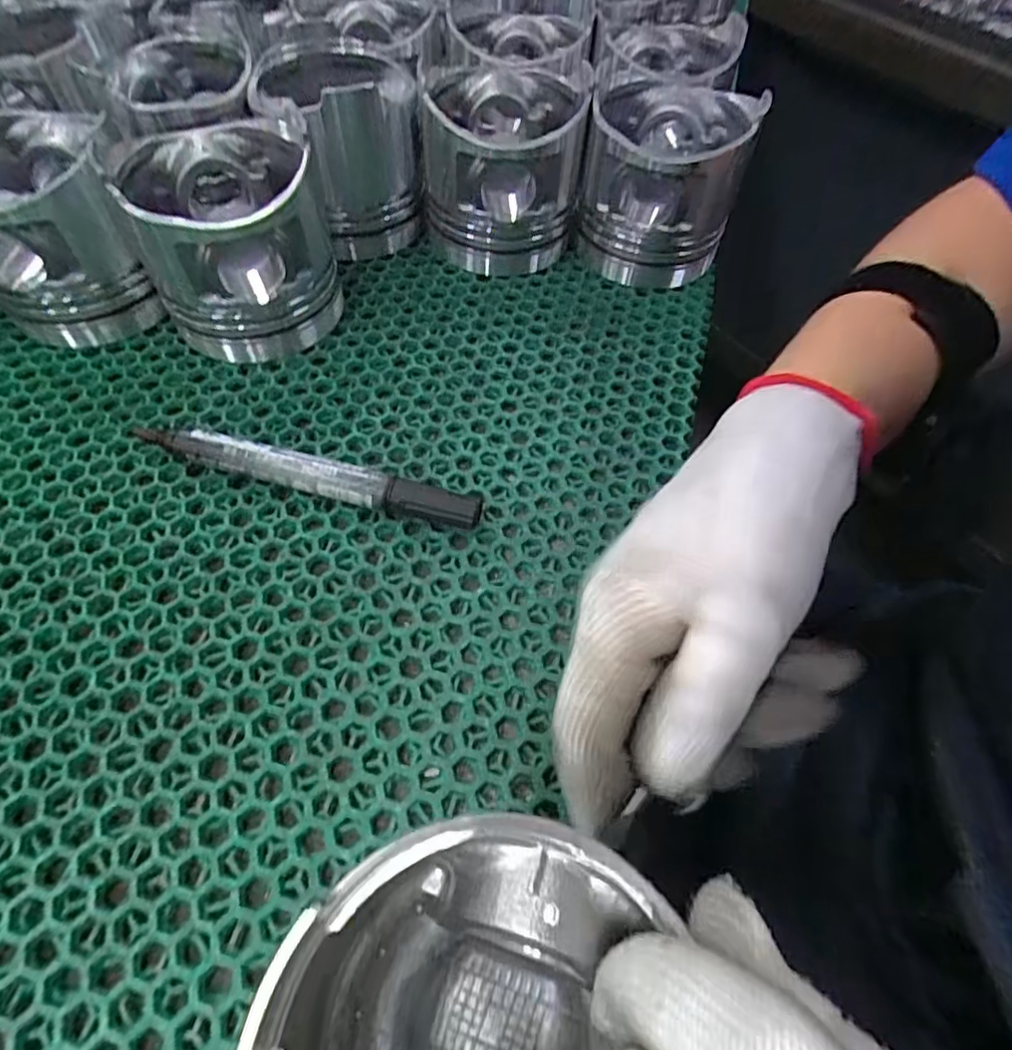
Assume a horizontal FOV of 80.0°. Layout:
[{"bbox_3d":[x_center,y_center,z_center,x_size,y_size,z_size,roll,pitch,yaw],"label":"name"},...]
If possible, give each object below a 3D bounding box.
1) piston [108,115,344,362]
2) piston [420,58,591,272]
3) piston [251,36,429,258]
[{"bbox_3d":[-0.133,-0.139,0.301,0.088,0.080,0.086,-12,59,-11],"label":"piston"},{"bbox_3d":[-0.001,-0.211,0.355,0.087,0.087,0.090,7,57,1],"label":"piston"},{"bbox_3d":[-0.095,-0.221,0.355,0.081,0.085,0.086,-10,59,-10],"label":"piston"}]

